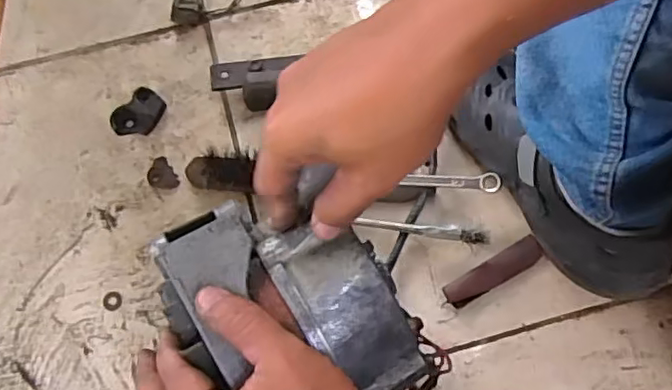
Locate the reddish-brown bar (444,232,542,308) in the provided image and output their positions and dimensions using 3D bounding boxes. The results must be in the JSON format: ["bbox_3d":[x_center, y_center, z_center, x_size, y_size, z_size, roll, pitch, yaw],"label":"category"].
[{"bbox_3d":[0.147,0.072,0.562,0.098,0.009,0.025,-29,74,-10],"label":"reddish-brown bar"}]

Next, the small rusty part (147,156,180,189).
[{"bbox_3d":[-0.173,-0.020,0.599,0.026,0.004,0.037,-33,75,-11],"label":"small rusty part"}]

